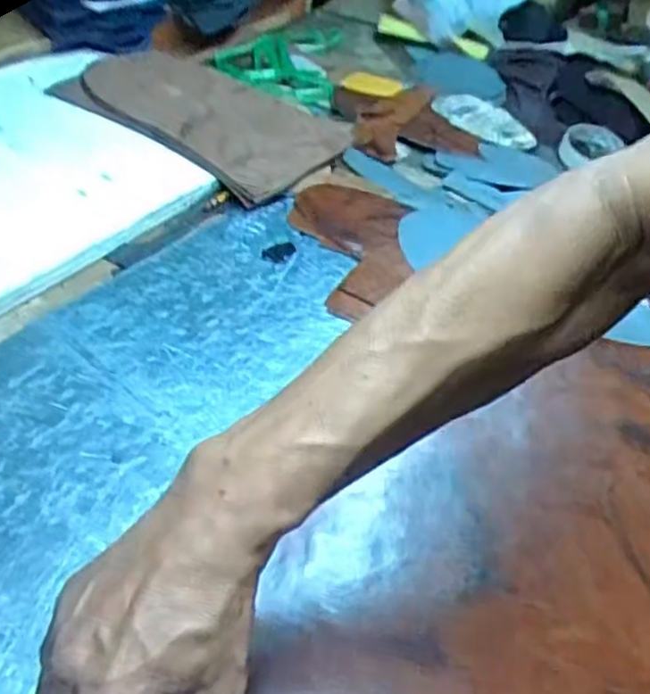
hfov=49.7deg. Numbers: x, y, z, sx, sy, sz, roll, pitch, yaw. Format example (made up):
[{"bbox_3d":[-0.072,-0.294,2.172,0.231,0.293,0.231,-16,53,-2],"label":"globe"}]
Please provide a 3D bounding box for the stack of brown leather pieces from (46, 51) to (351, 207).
[{"bbox_3d":[-0.129,-0.276,0.821,0.306,0.052,0.234,25,44,19],"label":"stack of brown leather pieces"}]

